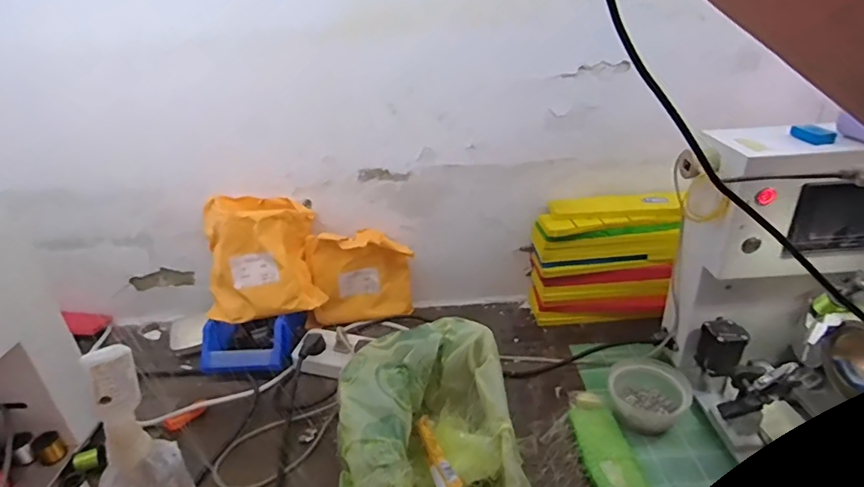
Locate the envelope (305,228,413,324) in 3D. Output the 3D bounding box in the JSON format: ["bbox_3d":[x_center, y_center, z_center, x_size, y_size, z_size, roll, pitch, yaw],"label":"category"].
[{"bbox_3d":[-0.121,0.058,0.810,0.171,0.167,0.047,-5,24,-8],"label":"envelope"}]

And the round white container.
[{"bbox_3d":[0.279,0.198,0.619,0.095,0.051,0.096,15,32,31],"label":"round white container"}]

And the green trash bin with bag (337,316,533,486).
[{"bbox_3d":[0.003,0.229,0.536,0.203,0.122,0.313,-5,27,-4],"label":"green trash bin with bag"}]

